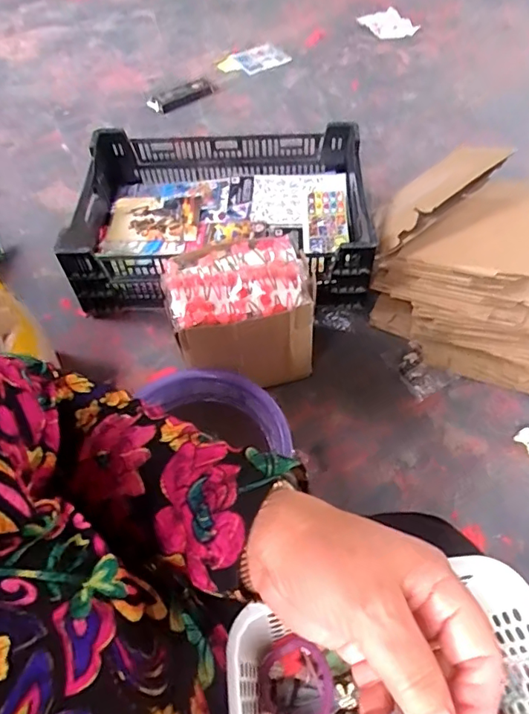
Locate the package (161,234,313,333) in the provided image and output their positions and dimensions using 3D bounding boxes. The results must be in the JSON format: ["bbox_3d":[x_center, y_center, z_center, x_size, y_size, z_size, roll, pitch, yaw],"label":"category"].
[{"bbox_3d":[-0.046,-0.128,0.824,0.229,0.040,0.171,-13,55,-7],"label":"package"}]

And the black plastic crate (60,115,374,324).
[{"bbox_3d":[-0.094,-0.304,1.097,0.606,0.171,0.415,1,57,0],"label":"black plastic crate"}]

